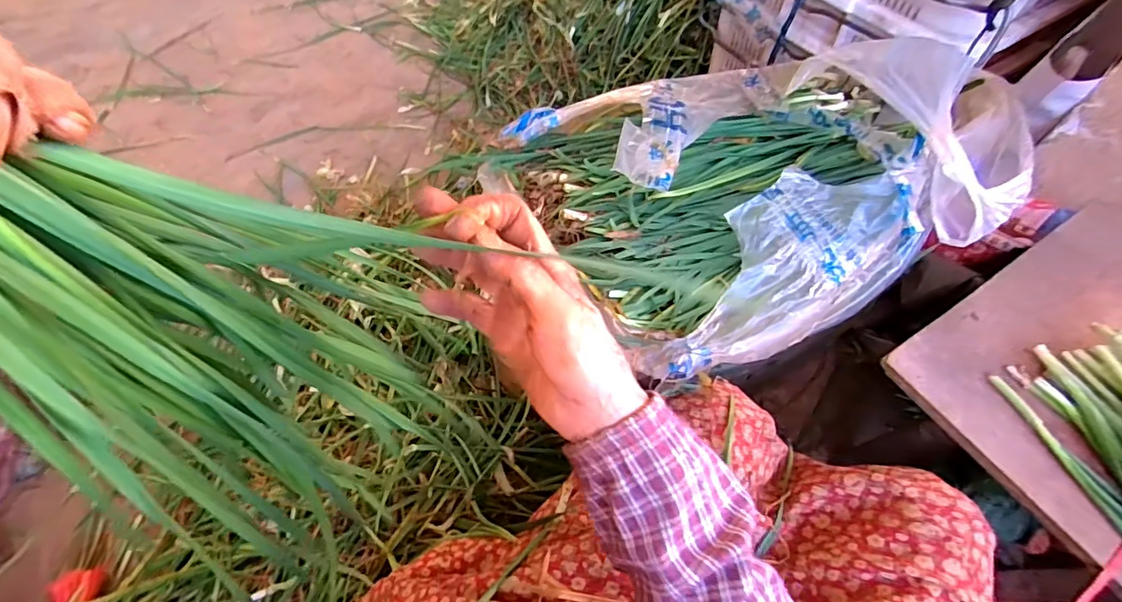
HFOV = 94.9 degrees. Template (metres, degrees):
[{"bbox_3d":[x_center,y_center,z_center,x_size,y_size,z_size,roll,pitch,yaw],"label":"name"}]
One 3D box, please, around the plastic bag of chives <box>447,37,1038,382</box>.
[{"bbox_3d":[0.221,-0.157,0.568,0.557,0.157,0.376,-20,59,-15],"label":"plastic bag of chives"}]

